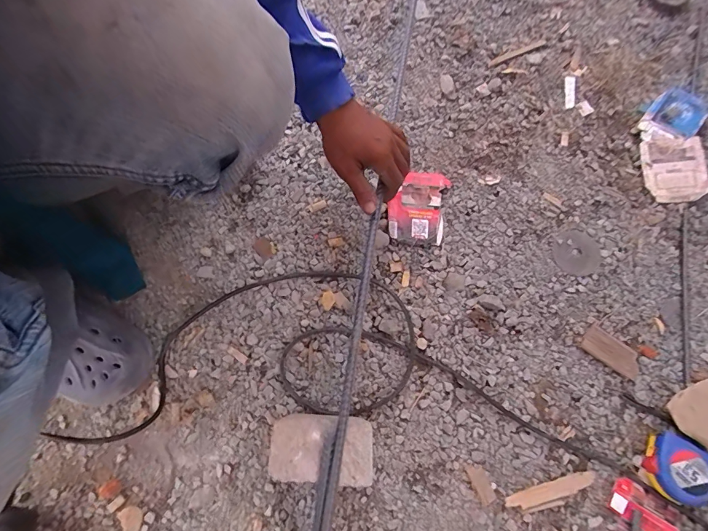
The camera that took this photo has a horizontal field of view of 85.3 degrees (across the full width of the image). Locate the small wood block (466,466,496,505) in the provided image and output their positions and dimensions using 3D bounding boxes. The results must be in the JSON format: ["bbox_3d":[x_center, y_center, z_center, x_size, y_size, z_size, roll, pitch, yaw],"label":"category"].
[{"bbox_3d":[0.154,0.263,0.464,0.018,0.004,0.044,-26,74,-8],"label":"small wood block"}]

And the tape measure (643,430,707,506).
[{"bbox_3d":[0.388,0.242,0.454,0.071,0.031,0.069,32,75,9],"label":"tape measure"}]

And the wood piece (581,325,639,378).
[{"bbox_3d":[0.337,0.113,0.502,0.075,0.005,0.039,37,76,11],"label":"wood piece"}]

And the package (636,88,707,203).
[{"bbox_3d":[0.509,-0.192,0.610,0.103,0.025,0.196,11,72,3],"label":"package"}]

